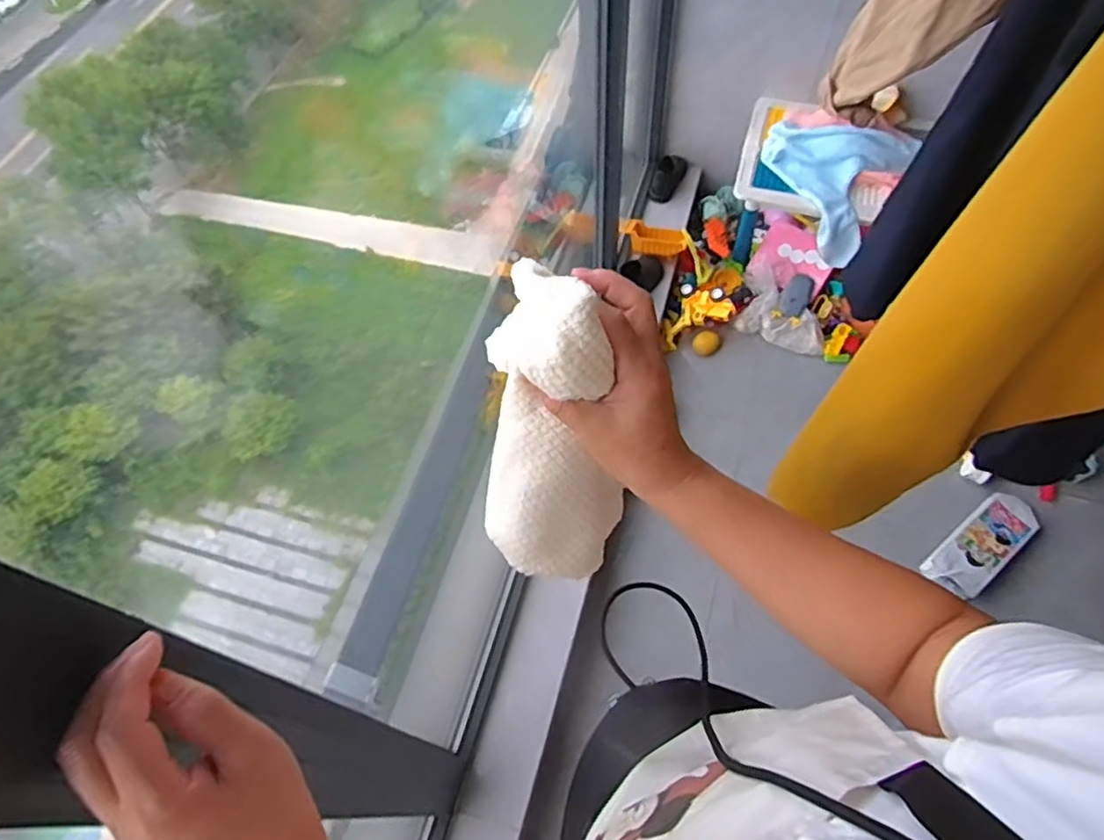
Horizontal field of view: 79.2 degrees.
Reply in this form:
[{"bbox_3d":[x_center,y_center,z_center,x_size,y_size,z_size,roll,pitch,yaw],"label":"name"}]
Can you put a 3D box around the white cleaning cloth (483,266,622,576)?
[{"bbox_3d":[0.001,0.010,0.443,0.088,0.213,0.063,2,33,4],"label":"white cleaning cloth"}]

